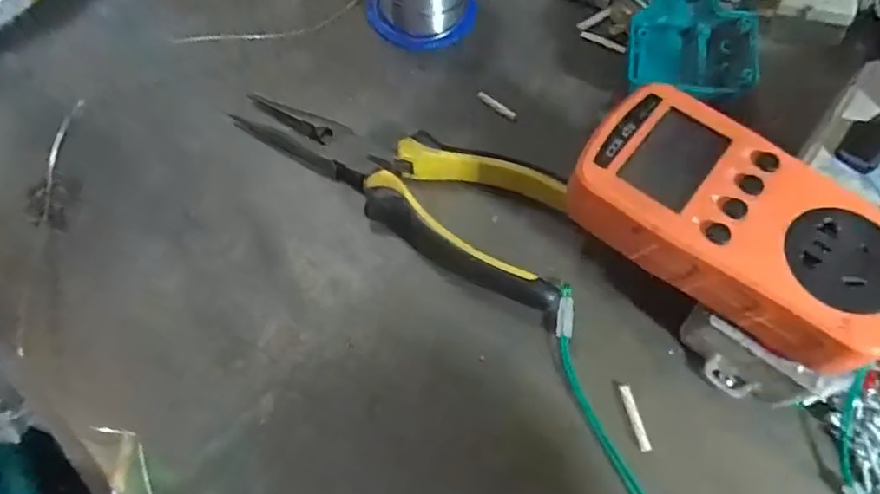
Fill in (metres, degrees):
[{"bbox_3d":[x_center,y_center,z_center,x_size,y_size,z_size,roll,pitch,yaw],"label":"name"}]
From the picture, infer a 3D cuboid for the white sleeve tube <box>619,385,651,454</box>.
[{"bbox_3d":[0.084,0.073,0.241,0.005,0.004,0.028,-12,67,-6],"label":"white sleeve tube"}]

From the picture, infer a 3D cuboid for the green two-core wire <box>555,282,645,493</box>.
[{"bbox_3d":[0.068,0.069,0.243,0.016,0.004,0.112,-14,65,-7],"label":"green two-core wire"}]

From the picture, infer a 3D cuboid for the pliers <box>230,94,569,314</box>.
[{"bbox_3d":[-0.014,-0.034,0.274,0.172,0.023,0.056,25,66,12],"label":"pliers"}]

